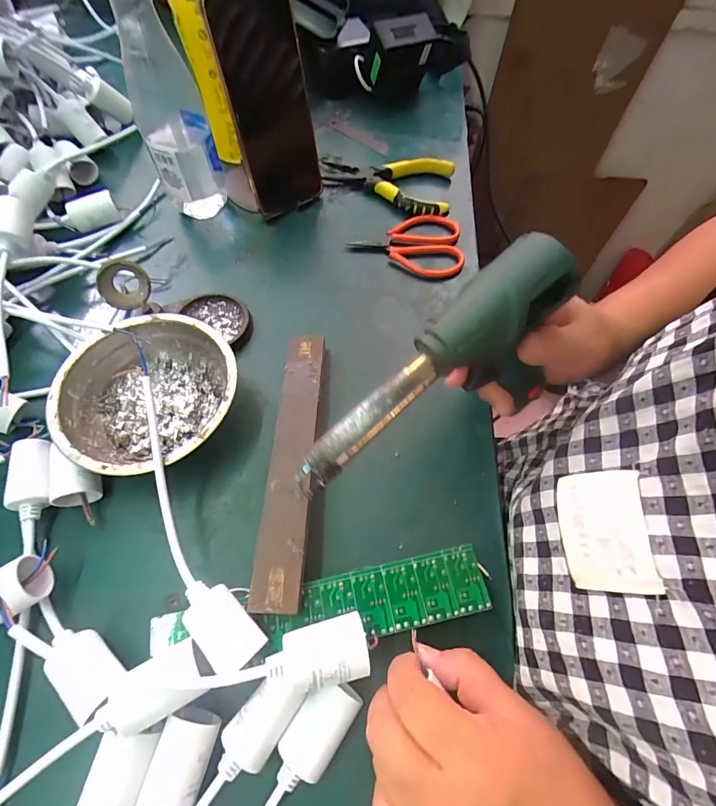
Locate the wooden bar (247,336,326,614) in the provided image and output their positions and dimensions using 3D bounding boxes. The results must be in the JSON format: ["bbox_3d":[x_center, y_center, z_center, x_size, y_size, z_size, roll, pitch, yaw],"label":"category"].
[{"bbox_3d":[-0.047,0.038,0.295,0.031,0.033,0.204,3,63,-1],"label":"wooden bar"}]

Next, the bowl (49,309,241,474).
[{"bbox_3d":[-0.155,-0.003,0.304,0.121,0.041,0.125,1,63,-2],"label":"bowl"}]

